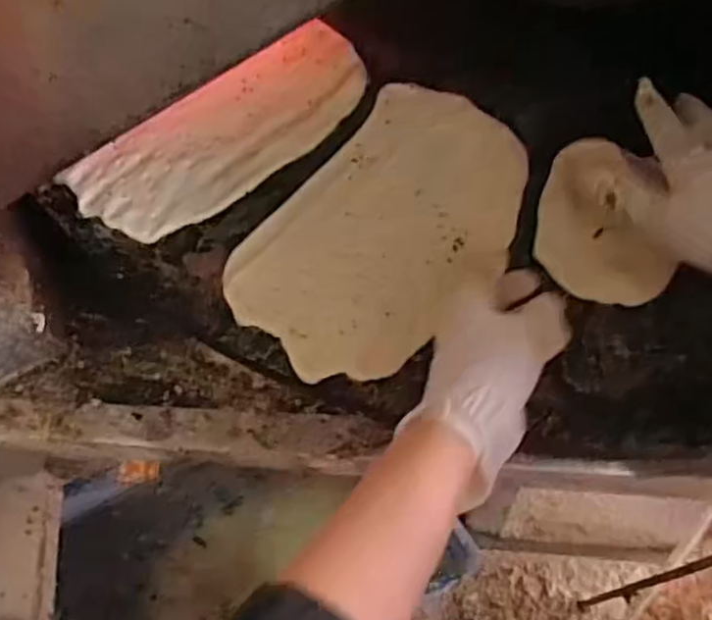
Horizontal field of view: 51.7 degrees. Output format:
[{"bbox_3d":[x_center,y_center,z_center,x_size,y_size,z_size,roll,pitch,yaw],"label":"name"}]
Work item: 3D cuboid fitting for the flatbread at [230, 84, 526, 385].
[{"bbox_3d":[0.023,-0.060,0.527,0.150,0.005,0.233,35,73,18],"label":"flatbread"}]

